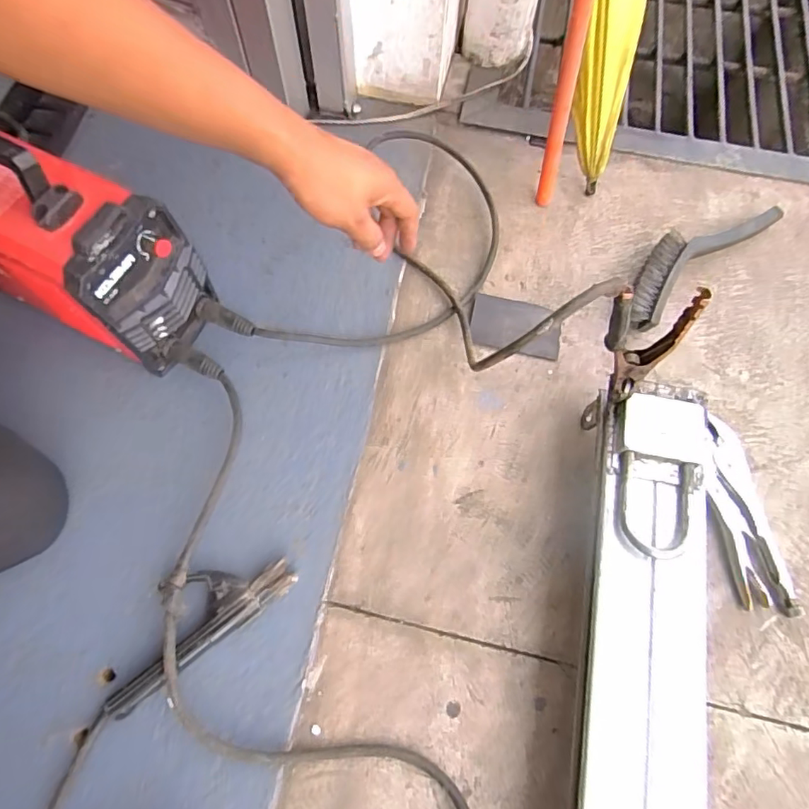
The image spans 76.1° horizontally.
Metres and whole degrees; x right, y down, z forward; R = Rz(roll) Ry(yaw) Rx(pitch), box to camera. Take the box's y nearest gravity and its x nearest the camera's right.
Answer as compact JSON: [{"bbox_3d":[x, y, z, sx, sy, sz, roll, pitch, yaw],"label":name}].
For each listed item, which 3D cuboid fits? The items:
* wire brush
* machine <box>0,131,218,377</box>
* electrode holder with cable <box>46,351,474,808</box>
[{"bbox_3d":[0.378,-0.198,0.676,0.282,0.040,0.078,-38,73,-14],"label":"wire brush"},{"bbox_3d":[-0.366,-0.169,0.553,0.294,0.236,0.122,24,70,5],"label":"machine"},{"bbox_3d":[-0.201,0.246,0.486,0.338,0.052,0.585,-26,71,-10],"label":"electrode holder with cable"}]

